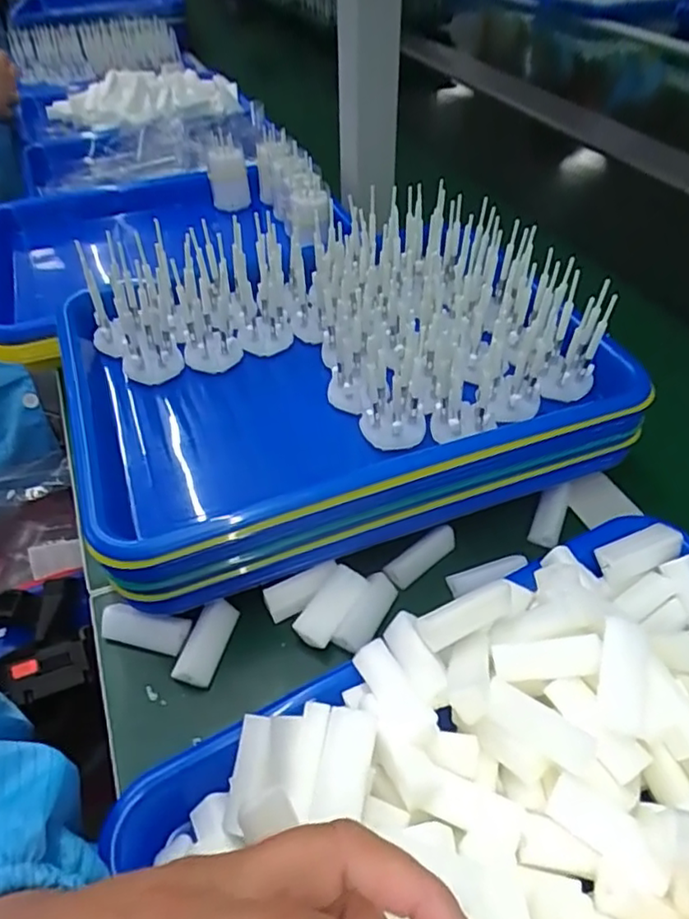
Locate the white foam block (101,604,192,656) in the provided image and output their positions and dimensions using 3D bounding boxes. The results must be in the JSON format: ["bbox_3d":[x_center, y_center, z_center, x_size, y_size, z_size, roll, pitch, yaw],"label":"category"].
[{"bbox_3d":[-0.109,0.092,0.338,0.047,0.015,0.017,9,47,10],"label":"white foam block"}]

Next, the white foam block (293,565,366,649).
[{"bbox_3d":[-0.007,0.081,0.339,0.021,0.012,0.045,27,52,25],"label":"white foam block"}]

